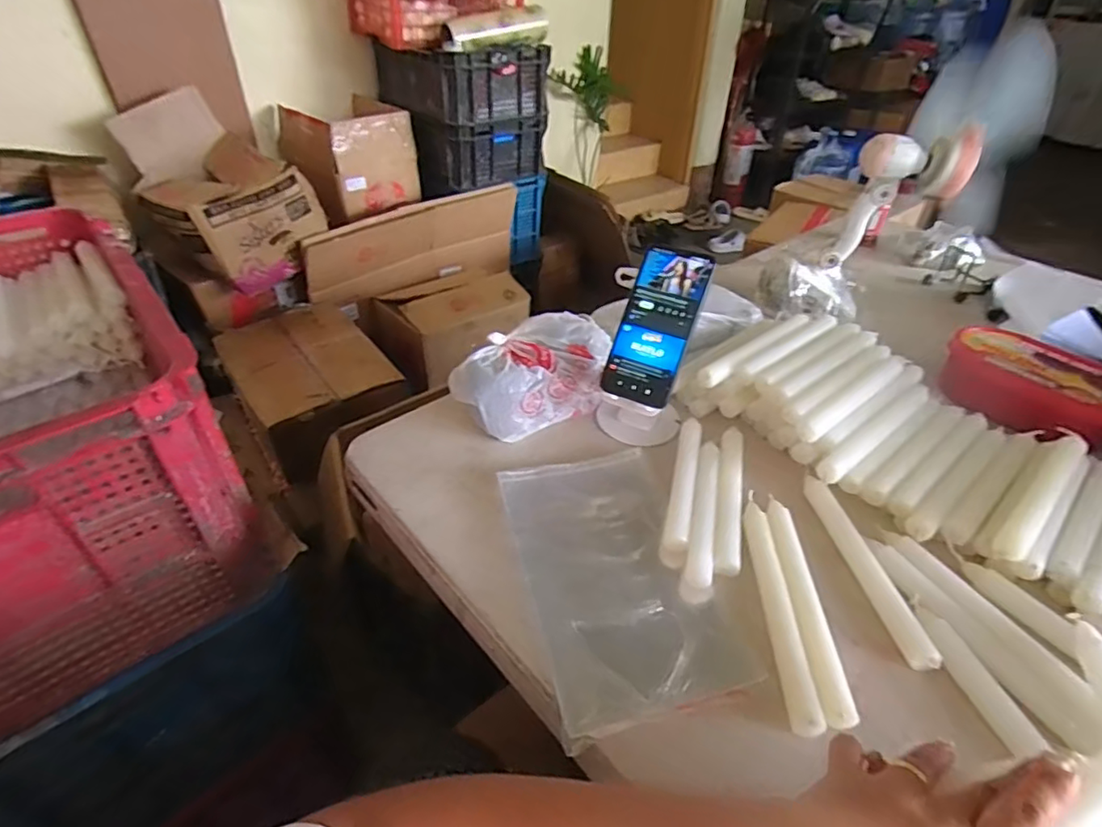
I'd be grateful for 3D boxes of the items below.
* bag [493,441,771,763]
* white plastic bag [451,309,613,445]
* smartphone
[{"bbox_3d":[0.057,0.131,0.491,0.158,0.012,0.251,-9,38,-11],"label":"bag"},{"bbox_3d":[-0.017,-0.046,0.641,0.166,0.075,0.101,-24,46,-29],"label":"white plastic bag"},{"bbox_3d":[0.107,-0.090,0.580,0.073,0.159,0.008,19,0,20],"label":"smartphone"}]

